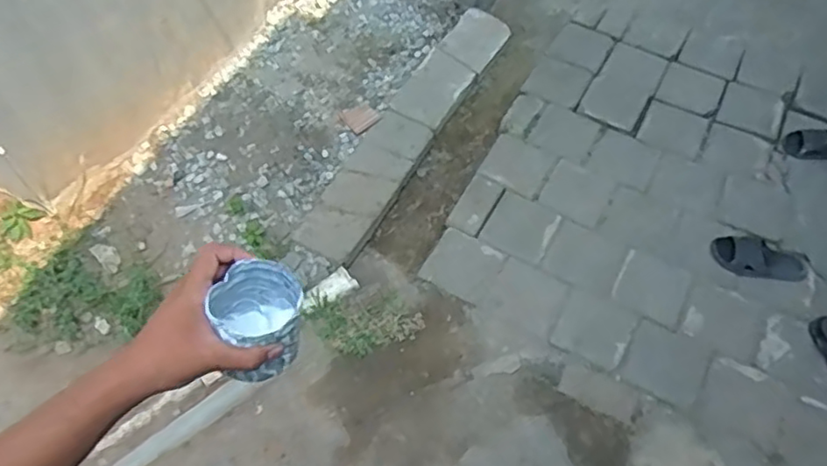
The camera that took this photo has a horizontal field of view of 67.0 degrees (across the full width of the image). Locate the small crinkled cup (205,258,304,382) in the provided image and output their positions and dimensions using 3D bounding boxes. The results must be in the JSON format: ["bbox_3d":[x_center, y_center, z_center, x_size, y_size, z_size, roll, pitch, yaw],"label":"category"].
[{"bbox_3d":[-0.141,0.081,0.584,0.077,0.091,0.081,0,59,0],"label":"small crinkled cup"}]

